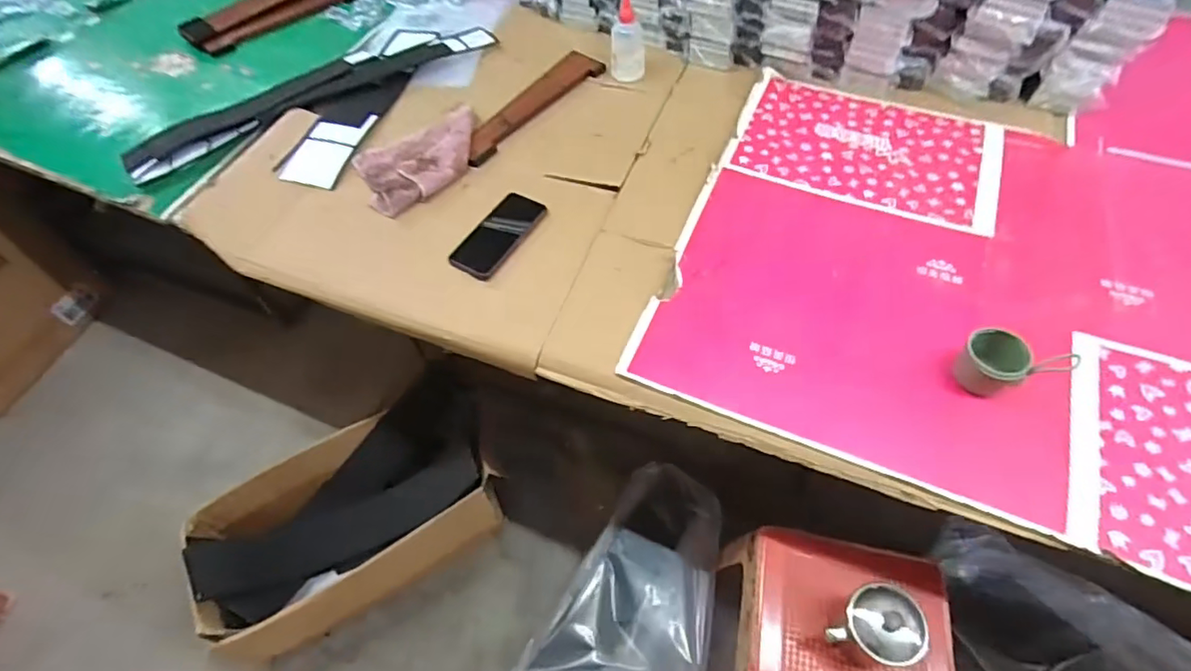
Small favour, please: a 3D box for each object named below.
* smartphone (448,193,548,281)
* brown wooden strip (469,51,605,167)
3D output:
[{"bbox_3d":[-0.148,-0.160,0.886,0.080,0.011,0.167,23,61,16],"label":"smartphone"},{"bbox_3d":[-0.110,-0.423,1.052,0.086,0.016,0.359,29,63,19],"label":"brown wooden strip"}]

